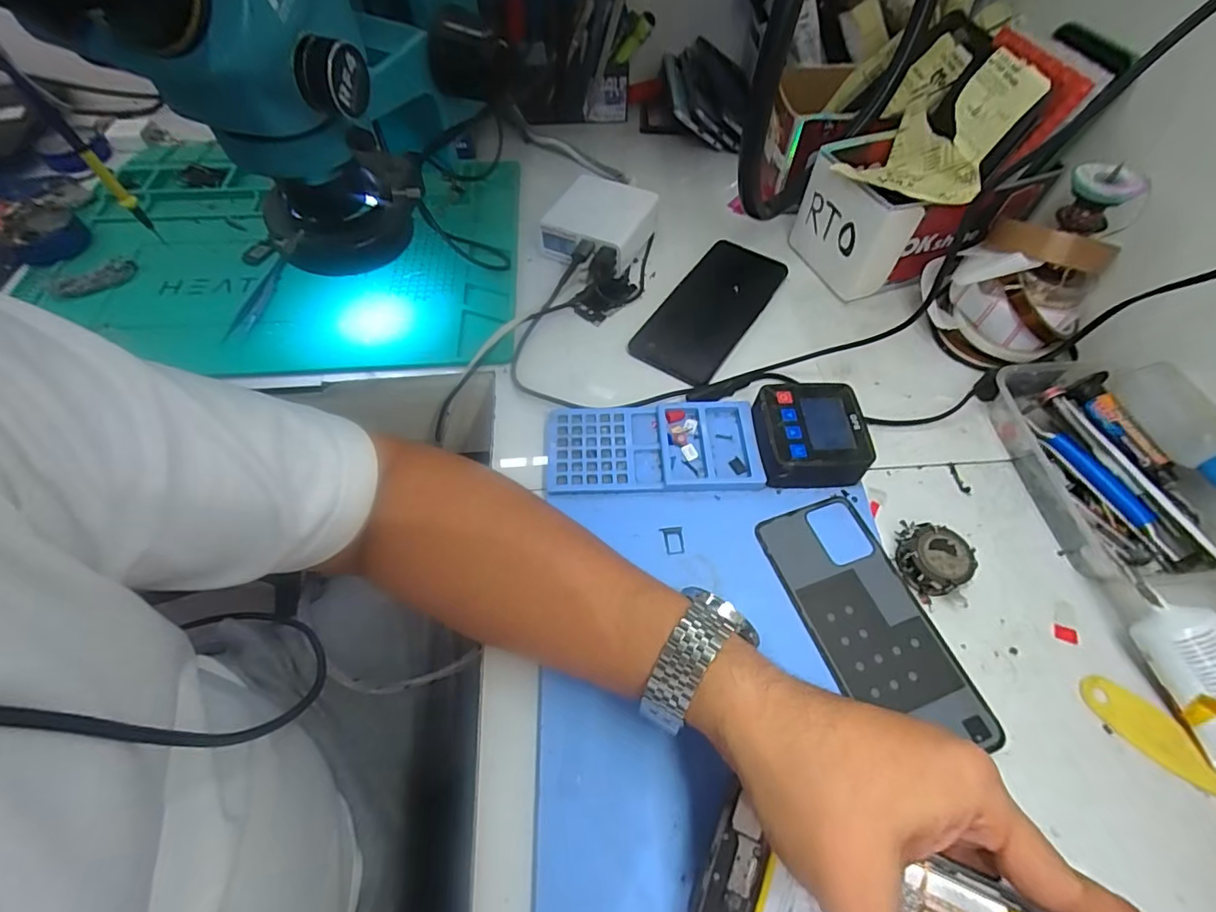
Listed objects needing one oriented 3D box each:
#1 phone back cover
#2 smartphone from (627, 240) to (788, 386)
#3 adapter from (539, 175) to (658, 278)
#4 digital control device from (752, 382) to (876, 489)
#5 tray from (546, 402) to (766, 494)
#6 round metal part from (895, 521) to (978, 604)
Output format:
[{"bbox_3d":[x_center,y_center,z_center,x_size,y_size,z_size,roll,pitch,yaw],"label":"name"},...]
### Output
[{"bbox_3d":[0.158,0.101,0.322,0.073,0.010,0.155,-17,59,-11],"label":"phone back cover"},{"bbox_3d":[0.093,-0.133,0.462,0.074,0.012,0.171,29,61,16],"label":"smartphone"},{"bbox_3d":[-0.007,-0.220,0.501,0.086,0.045,0.094,25,60,14],"label":"adapter"},{"bbox_3d":[0.139,-0.014,0.371,0.074,0.033,0.067,-2,58,-2],"label":"digital control device"},{"bbox_3d":[0.032,-0.006,0.375,0.148,0.009,0.069,-1,58,-2],"label":"tray"},{"bbox_3d":[0.207,0.065,0.339,0.039,0.022,0.046,-28,62,-18],"label":"round metal part"}]

